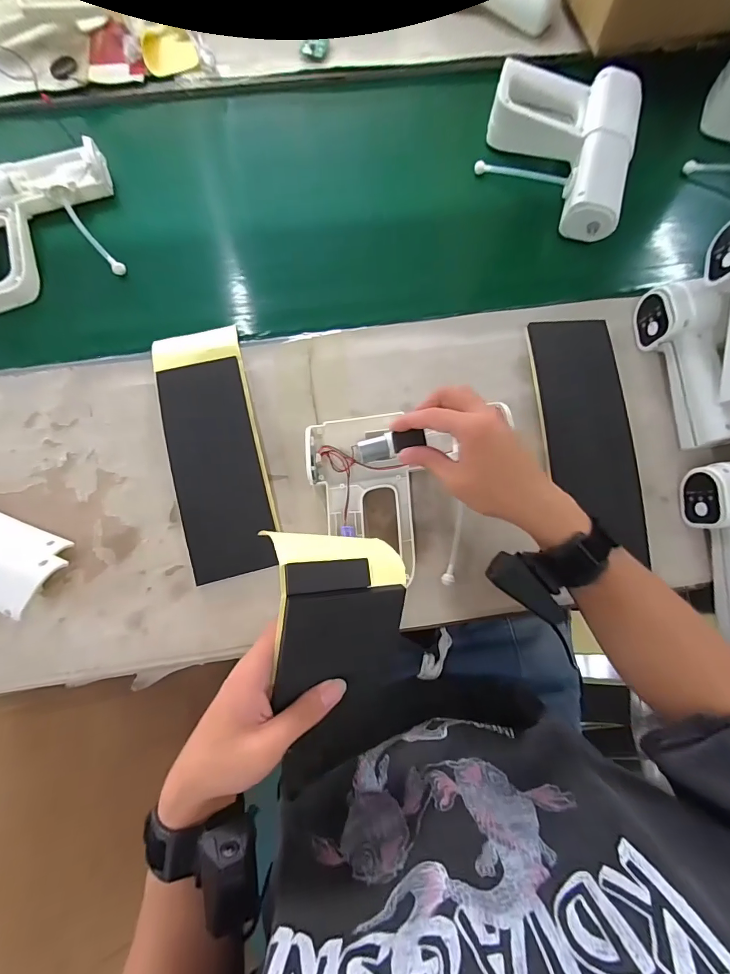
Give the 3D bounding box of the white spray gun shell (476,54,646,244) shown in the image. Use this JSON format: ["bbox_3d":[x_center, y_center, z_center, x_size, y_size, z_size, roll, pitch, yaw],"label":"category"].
[{"bbox_3d":[0.242,-0.430,0.524,0.178,0.058,0.200,17,78,2],"label":"white spray gun shell"}]

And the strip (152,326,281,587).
[{"bbox_3d":[-0.162,-0.046,0.451,0.093,0.019,0.280,-15,79,-4],"label":"strip"}]

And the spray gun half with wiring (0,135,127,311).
[{"bbox_3d":[-0.410,-0.318,0.499,0.209,0.034,0.184,-16,79,-5],"label":"spray gun half with wiring"}]

